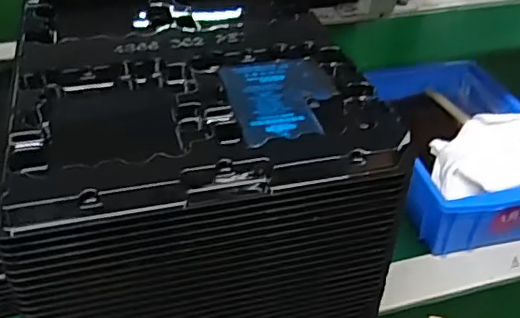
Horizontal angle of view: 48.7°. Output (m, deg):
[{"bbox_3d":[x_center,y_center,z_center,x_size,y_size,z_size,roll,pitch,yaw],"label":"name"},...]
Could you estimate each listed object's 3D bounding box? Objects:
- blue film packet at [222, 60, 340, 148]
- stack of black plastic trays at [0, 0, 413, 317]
[{"bbox_3d":[0.015,-0.039,0.349,0.065,0.005,0.090,-7,39,-11],"label":"blue film packet"},{"bbox_3d":[-0.055,-0.005,0.431,0.215,0.176,0.284,-9,40,-14],"label":"stack of black plastic trays"}]

